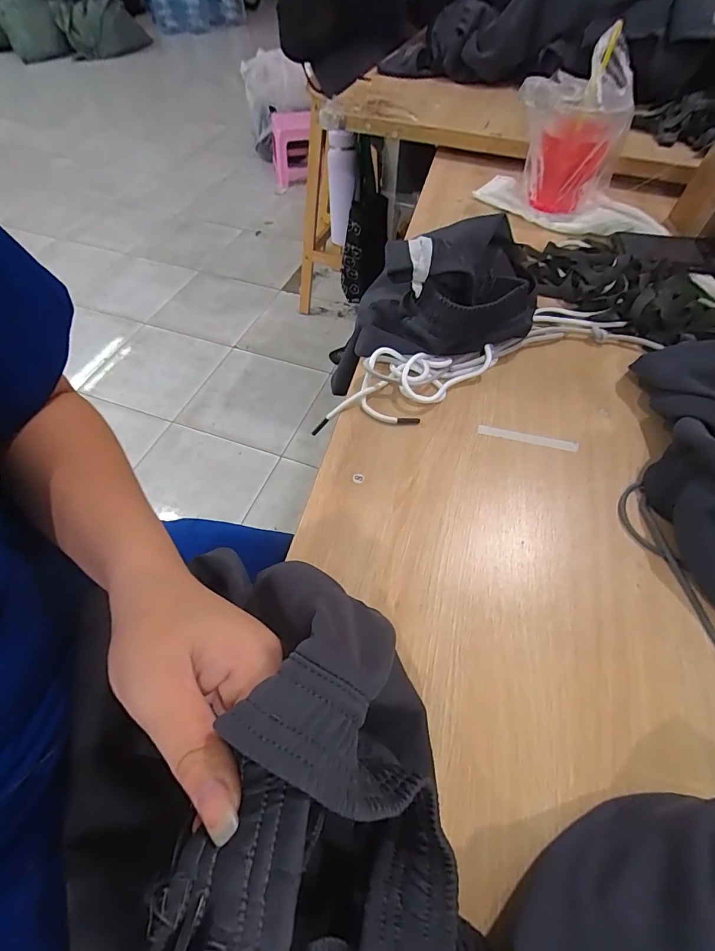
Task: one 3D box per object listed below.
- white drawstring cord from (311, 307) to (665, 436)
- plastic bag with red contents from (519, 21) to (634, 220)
[{"bbox_3d":[0.139,-0.133,0.481,0.388,0.029,0.103,-20,58,-12],"label":"white drawstring cord"},{"bbox_3d":[0.316,-0.505,0.638,0.147,0.178,0.115,21,58,14],"label":"plastic bag with red contents"}]

